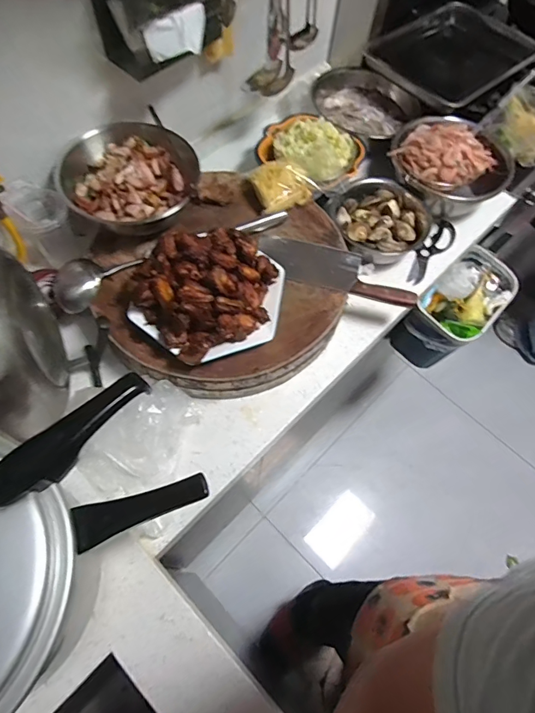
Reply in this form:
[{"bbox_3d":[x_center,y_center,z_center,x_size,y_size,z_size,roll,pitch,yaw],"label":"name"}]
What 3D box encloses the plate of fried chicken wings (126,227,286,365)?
[{"bbox_3d":[-0.089,-0.124,0.709,0.249,0.089,0.229,1,63,-3],"label":"plate of fried chicken wings"}]

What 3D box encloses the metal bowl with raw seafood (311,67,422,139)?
[{"bbox_3d":[0.228,-0.620,1.068,0.252,0.080,0.193,30,65,12],"label":"metal bowl with raw seafood"}]

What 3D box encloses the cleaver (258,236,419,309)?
[{"bbox_3d":[0.128,-0.163,0.808,0.288,0.024,0.097,10,63,2],"label":"cleaver"}]

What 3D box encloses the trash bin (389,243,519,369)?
[{"bbox_3d":[0.472,-0.110,1.097,0.282,0.224,0.160,-37,71,-19],"label":"trash bin"}]

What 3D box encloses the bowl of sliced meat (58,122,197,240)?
[{"bbox_3d":[-0.253,-0.331,0.788,0.241,0.089,0.227,1,63,-3],"label":"bowl of sliced meat"}]

